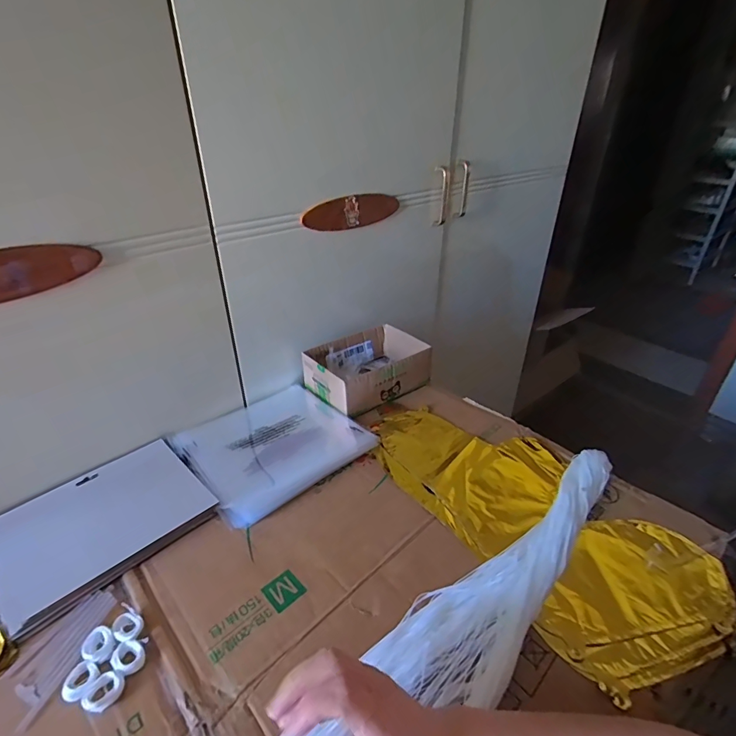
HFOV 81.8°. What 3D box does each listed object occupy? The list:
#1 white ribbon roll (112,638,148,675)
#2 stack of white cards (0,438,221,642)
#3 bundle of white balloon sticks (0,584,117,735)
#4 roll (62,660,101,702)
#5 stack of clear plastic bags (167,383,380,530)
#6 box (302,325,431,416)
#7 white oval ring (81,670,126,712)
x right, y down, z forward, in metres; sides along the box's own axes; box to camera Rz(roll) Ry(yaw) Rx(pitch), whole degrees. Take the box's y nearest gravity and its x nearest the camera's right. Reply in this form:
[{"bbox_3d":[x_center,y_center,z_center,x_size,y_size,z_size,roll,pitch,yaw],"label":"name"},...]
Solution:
[{"bbox_3d":[-0.204,0.247,0.363,0.024,0.008,0.026,0,31,0],"label":"white ribbon roll"},{"bbox_3d":[-0.300,0.171,0.485,0.205,0.014,0.163,-27,40,-37],"label":"stack of white cards"},{"bbox_3d":[-0.268,0.247,0.378,0.053,0.006,0.102,14,34,23],"label":"bundle of white balloon sticks"},{"bbox_3d":[-0.236,0.257,0.349,0.027,0.008,0.026,0,31,0],"label":"roll"},{"bbox_3d":[-0.133,0.099,0.595,0.218,0.017,0.207,-25,39,-35],"label":"stack of clear plastic bags"},{"bbox_3d":[0.000,-0.002,0.707,0.182,0.063,0.141,-21,36,-31],"label":"box"},{"bbox_3d":[-0.212,0.260,0.341,0.023,0.010,0.028,15,34,24],"label":"white oval ring"}]

